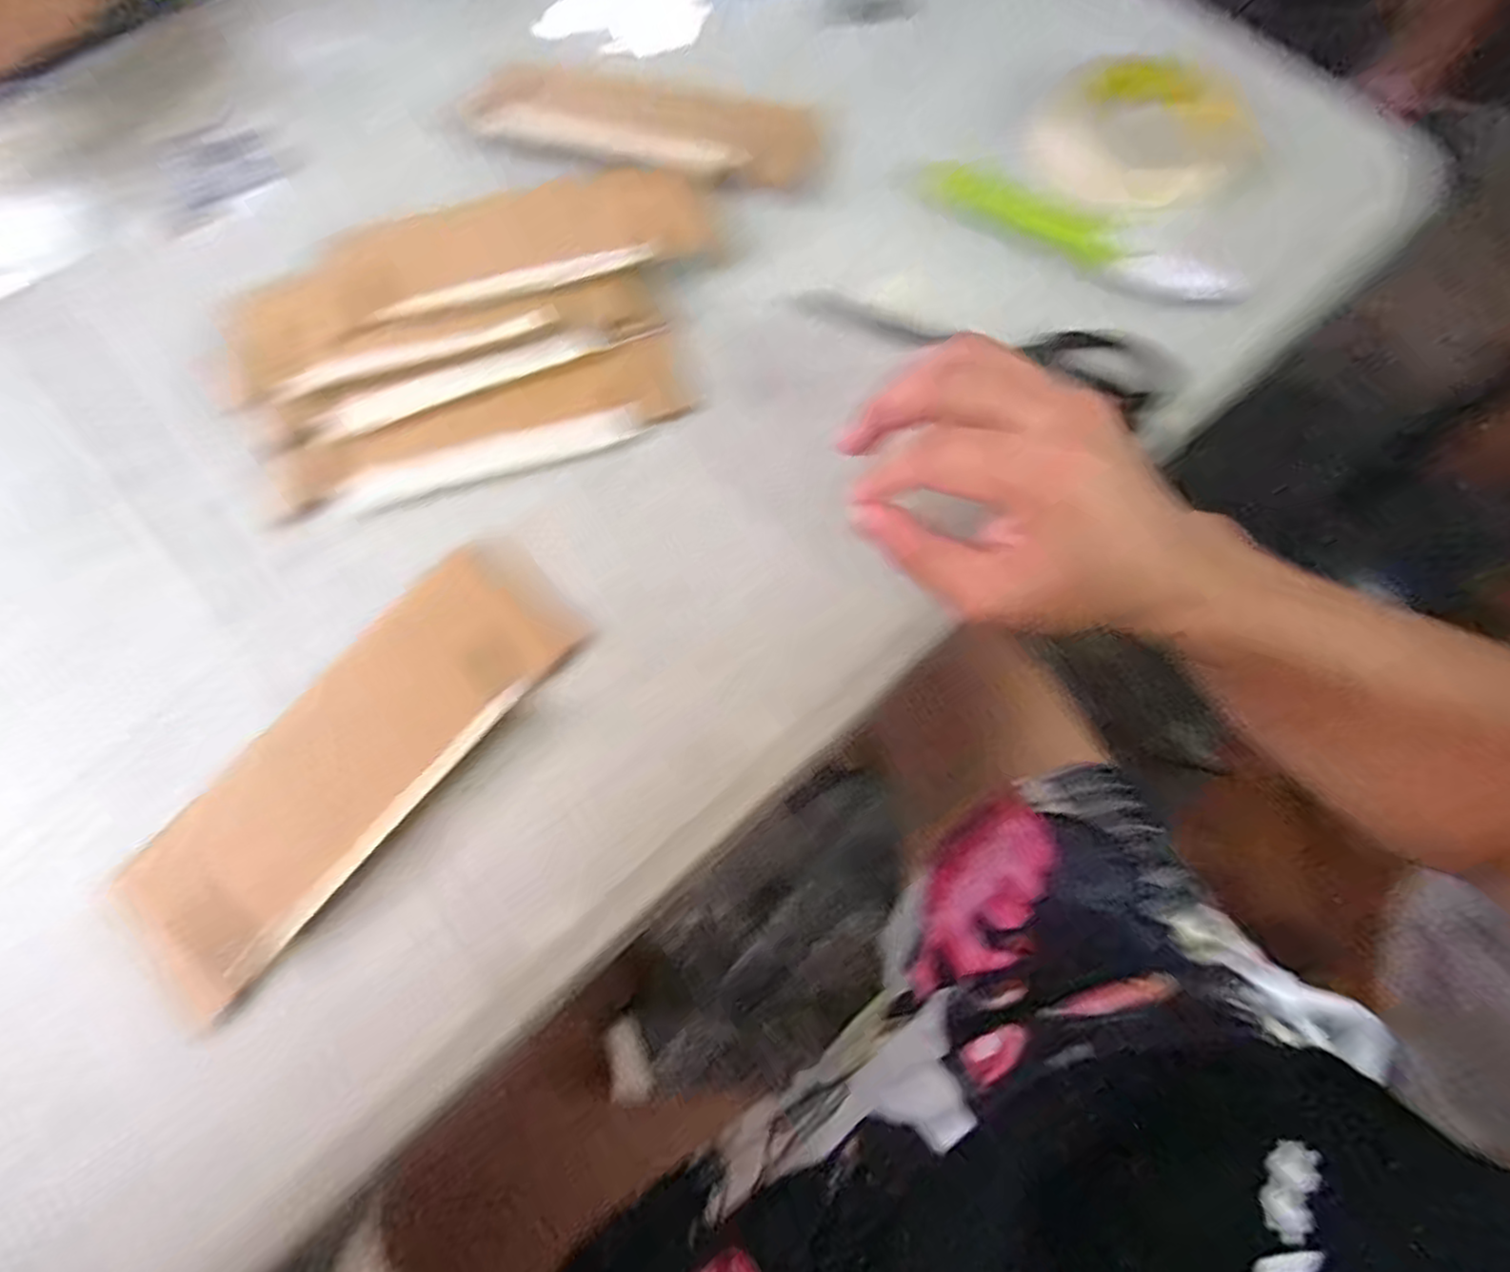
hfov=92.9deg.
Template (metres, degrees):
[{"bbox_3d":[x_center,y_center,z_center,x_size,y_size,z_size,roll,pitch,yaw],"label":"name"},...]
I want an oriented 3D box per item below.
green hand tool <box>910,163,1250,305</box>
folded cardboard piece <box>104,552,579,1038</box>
[{"bbox_3d":[0.159,-0.202,0.361,0.165,0.017,0.025,31,75,9],"label":"green hand tool"},{"bbox_3d":[-0.166,0.048,0.302,0.070,0.012,0.199,41,72,-1],"label":"folded cardboard piece"}]

